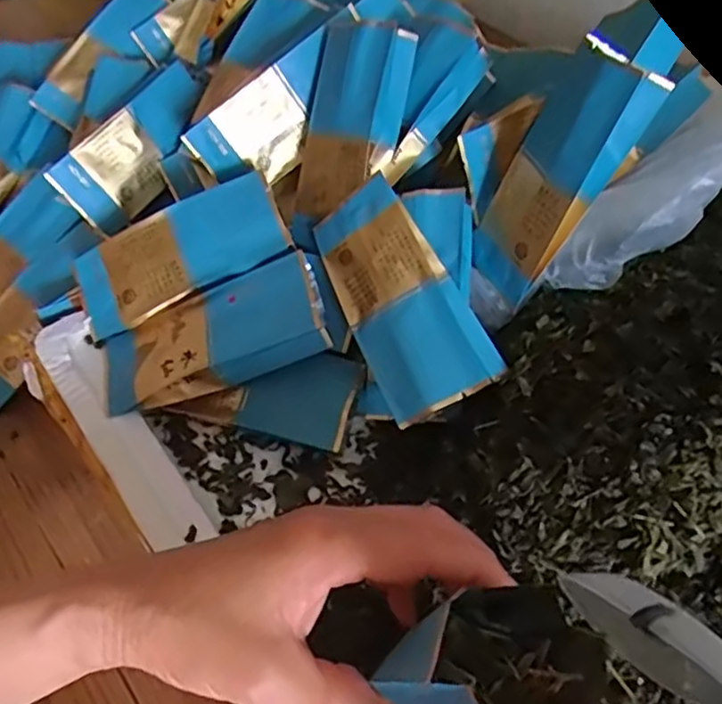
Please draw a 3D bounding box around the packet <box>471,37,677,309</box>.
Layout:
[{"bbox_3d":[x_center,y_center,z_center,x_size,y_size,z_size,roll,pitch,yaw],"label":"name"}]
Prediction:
[{"bbox_3d":[0.097,-0.087,0.340,0.020,0.128,0.054,-8,50,-37],"label":"packet"}]

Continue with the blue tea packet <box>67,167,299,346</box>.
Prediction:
[{"bbox_3d":[-0.106,-0.056,0.385,0.126,0.010,0.054,-25,81,3],"label":"blue tea packet"}]

